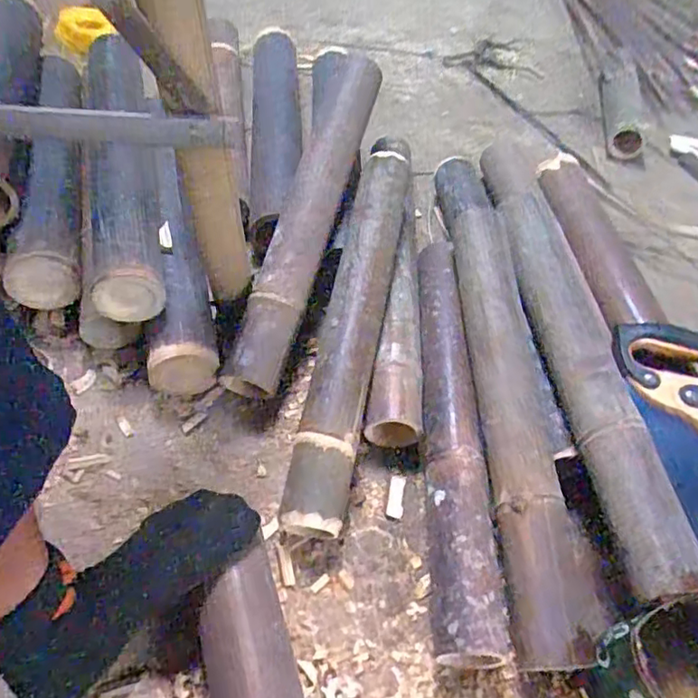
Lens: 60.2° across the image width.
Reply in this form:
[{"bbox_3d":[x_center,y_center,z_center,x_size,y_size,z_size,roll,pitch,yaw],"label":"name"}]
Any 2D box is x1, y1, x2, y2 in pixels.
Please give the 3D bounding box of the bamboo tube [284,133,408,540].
[{"bbox_3d":[0.008,-0.044,0.704,0.069,0.057,0.512,11,67,4],"label":"bamboo tube"}]

